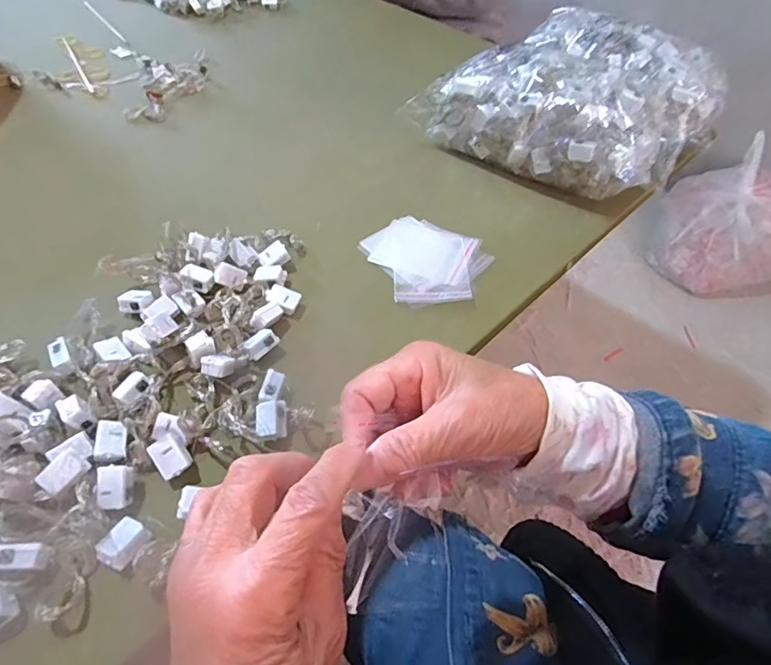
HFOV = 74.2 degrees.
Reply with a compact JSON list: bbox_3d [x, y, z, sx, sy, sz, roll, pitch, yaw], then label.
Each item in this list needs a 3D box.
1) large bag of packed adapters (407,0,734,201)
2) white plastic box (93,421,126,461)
[{"bbox_3d":[0.215,-0.268,0.600,0.281,0.122,0.241,35,56,24],"label":"large bag of packed adapters"},{"bbox_3d":[-0.185,0.073,0.342,0.018,0.010,0.028,7,51,-27],"label":"white plastic box"}]

